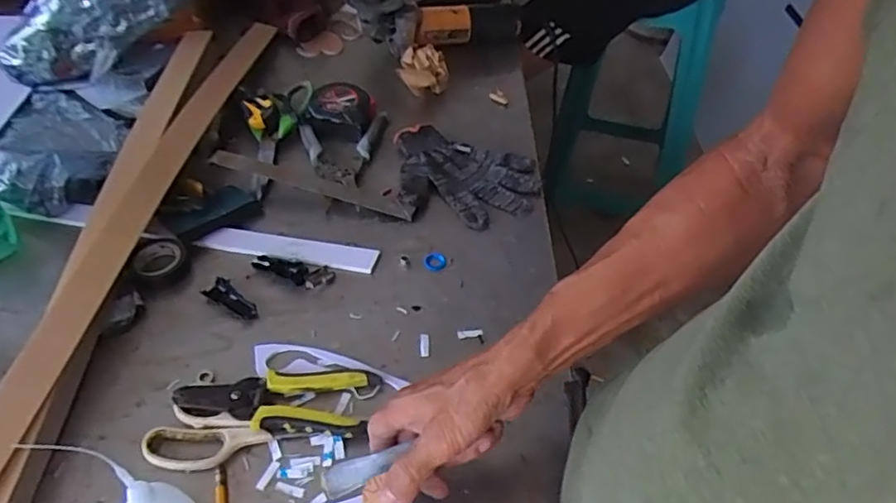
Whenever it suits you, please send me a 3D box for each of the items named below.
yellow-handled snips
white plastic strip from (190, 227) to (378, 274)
[{"bbox_3d":[-0.151,0.129,0.535,0.165,0.019,0.063,2,47,2],"label":"yellow-handled snips"},{"bbox_3d":[-0.176,-0.004,0.667,0.196,0.007,0.033,9,58,6],"label":"white plastic strip"}]

